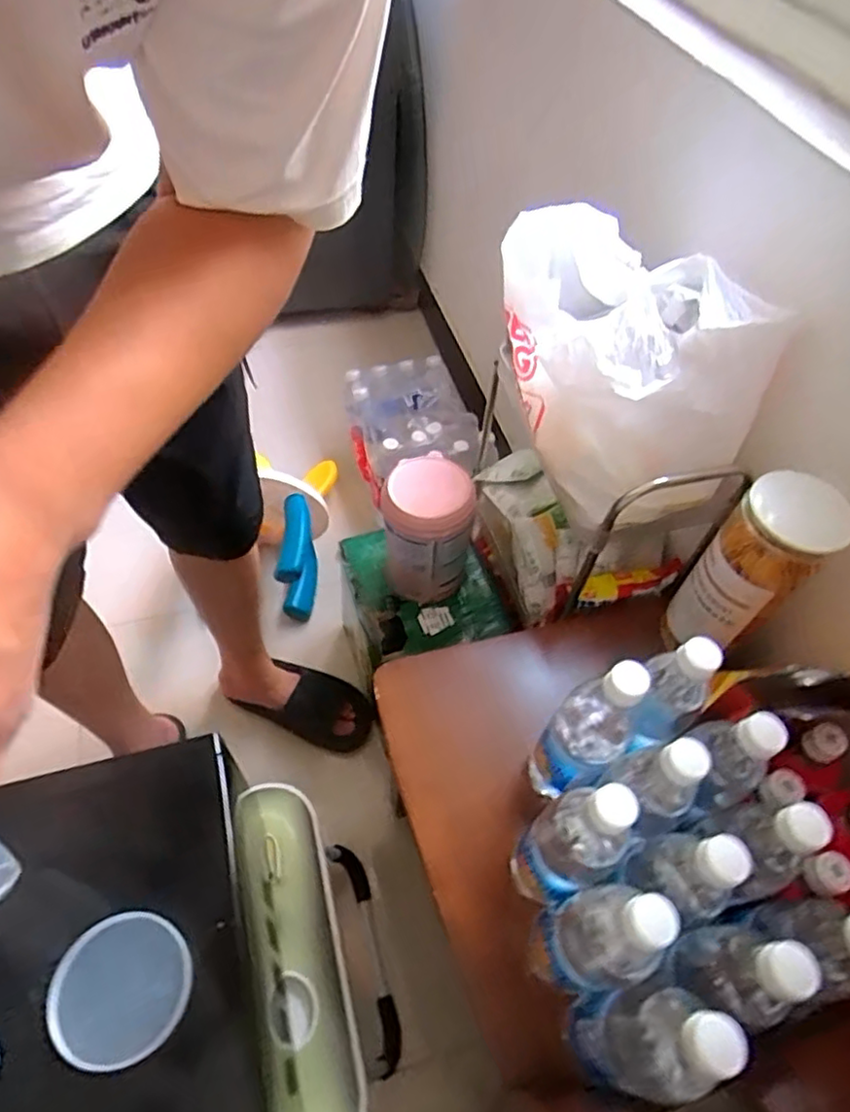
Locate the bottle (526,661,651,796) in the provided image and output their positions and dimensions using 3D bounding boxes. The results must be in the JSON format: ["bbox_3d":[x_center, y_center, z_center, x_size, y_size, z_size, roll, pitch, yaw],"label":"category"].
[{"bbox_3d":[0.150,0.166,0.608,0.067,0.248,0.073,37,59,20],"label":"bottle"}]

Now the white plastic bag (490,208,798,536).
[{"bbox_3d":[0.211,-0.217,0.716,0.196,0.215,0.299,-26,60,-22],"label":"white plastic bag"}]

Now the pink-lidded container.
[{"bbox_3d":[0.003,-0.031,0.948,0.123,0.191,0.110,-17,57,-17],"label":"pink-lidded container"}]

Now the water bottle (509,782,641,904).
[{"bbox_3d":[0.122,0.234,0.540,0.065,0.215,0.062,2,54,-3],"label":"water bottle"}]

